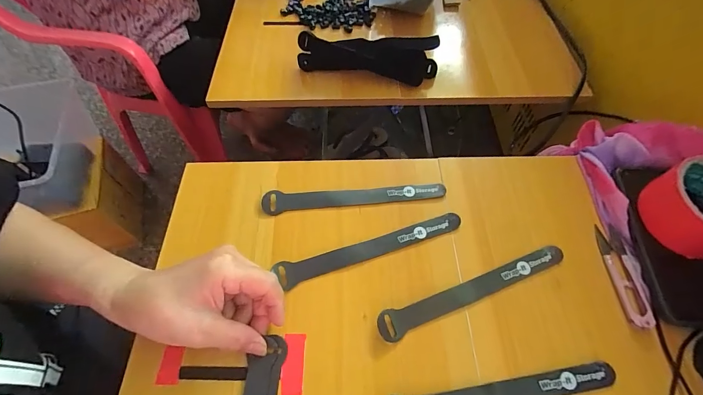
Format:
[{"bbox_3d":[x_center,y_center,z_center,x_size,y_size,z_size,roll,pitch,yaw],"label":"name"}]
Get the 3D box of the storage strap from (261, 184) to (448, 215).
[{"bbox_3d":[0.003,0.001,0.374,0.196,0.005,0.024,-3,66,-2],"label":"storage strap"}]

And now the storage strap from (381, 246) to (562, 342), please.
[{"bbox_3d":[0.116,0.085,0.320,0.194,0.004,0.024,-20,60,-12],"label":"storage strap"}]

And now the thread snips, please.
[{"bbox_3d":[0.258,0.072,0.323,0.026,0.009,0.099,3,58,2],"label":"thread snips"}]

